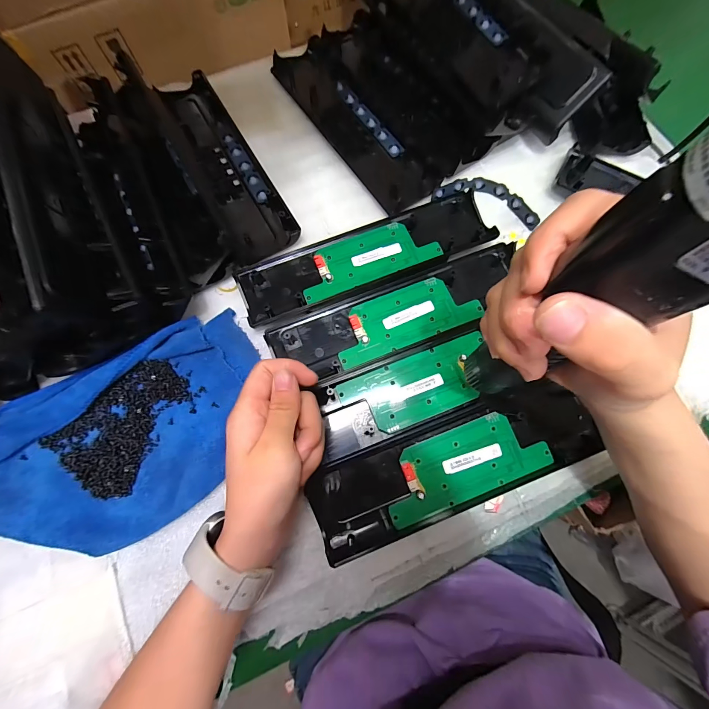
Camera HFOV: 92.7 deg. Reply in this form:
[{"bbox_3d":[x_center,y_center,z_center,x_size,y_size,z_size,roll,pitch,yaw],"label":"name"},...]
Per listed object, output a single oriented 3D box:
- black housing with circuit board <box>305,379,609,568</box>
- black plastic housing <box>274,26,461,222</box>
[{"bbox_3d":[0.080,0.090,0.277,0.232,0.023,0.068,-20,74,-5],"label":"black housing with circuit board"},{"bbox_3d":[0.020,-0.273,0.377,0.119,0.024,0.248,-32,76,-9],"label":"black plastic housing"}]

